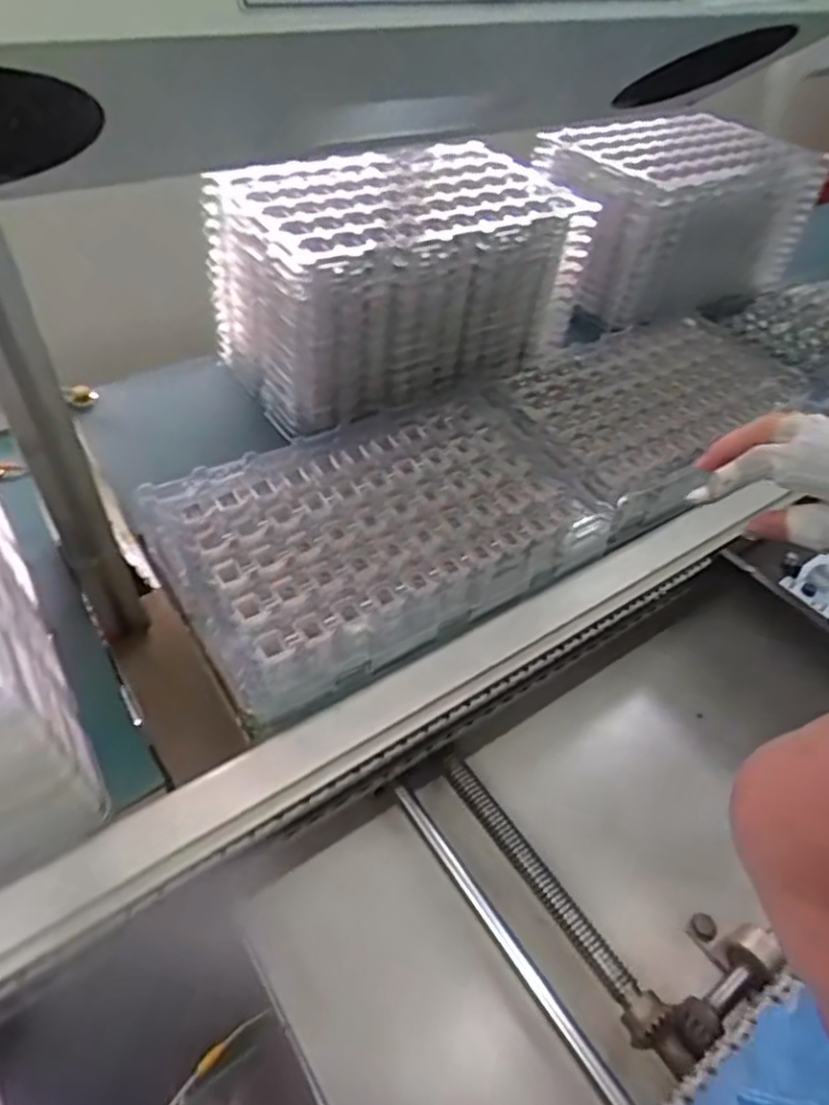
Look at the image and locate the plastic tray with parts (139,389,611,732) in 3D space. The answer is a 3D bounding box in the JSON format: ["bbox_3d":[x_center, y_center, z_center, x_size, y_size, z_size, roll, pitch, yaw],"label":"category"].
[{"bbox_3d":[-0.024,-0.028,0.555,0.336,0.039,0.216,-25,57,-23],"label":"plastic tray with parts"}]

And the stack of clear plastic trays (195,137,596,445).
[{"bbox_3d":[-0.015,-0.279,0.694,0.336,0.168,0.191,-19,53,-22],"label":"stack of clear plastic trays"}]

